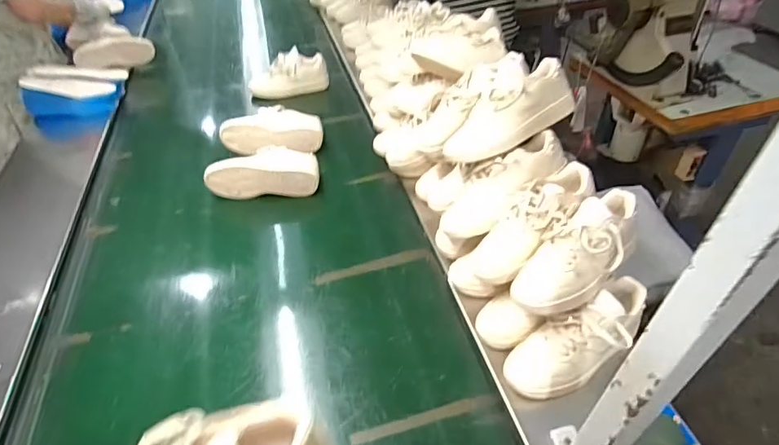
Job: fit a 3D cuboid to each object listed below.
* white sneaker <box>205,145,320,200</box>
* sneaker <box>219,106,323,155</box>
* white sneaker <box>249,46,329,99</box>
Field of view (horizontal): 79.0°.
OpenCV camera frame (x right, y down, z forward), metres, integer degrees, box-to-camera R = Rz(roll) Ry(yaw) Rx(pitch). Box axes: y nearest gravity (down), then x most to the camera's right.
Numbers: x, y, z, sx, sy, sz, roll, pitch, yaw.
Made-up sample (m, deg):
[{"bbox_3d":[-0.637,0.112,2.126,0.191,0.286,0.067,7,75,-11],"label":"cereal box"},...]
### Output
[{"bbox_3d":[-0.315,-0.128,1.194,0.266,0.082,0.116,-5,44,-3],"label":"white sneaker"},{"bbox_3d":[-0.328,-0.257,1.324,0.269,0.083,0.111,-2,44,1],"label":"sneaker"},{"bbox_3d":[-0.335,-0.493,1.566,0.251,0.109,0.083,-8,42,-8],"label":"white sneaker"}]

